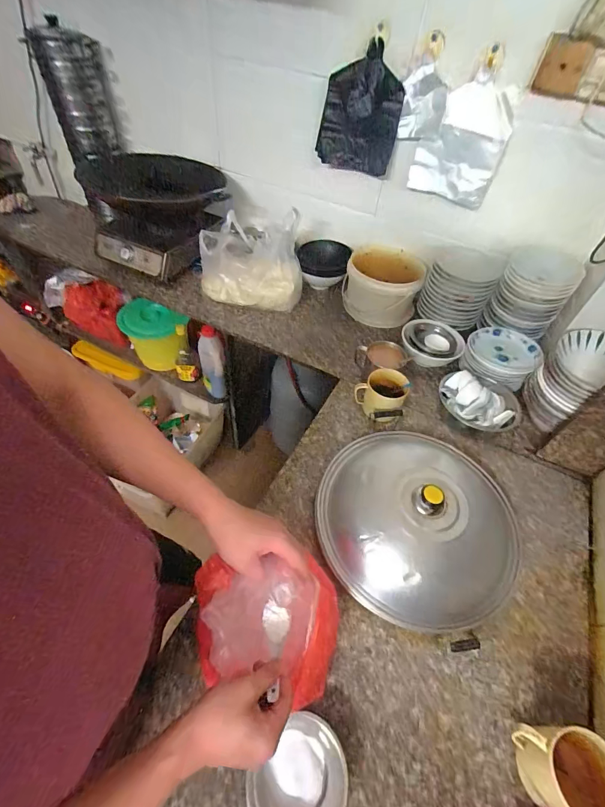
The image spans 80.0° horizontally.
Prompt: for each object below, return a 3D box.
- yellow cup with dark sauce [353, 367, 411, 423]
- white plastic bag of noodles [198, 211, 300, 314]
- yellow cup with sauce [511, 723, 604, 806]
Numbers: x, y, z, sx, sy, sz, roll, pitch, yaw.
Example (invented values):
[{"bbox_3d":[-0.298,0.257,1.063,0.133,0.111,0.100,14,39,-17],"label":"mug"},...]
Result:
[{"bbox_3d":[0.186,-0.014,0.872,0.112,0.102,0.104,3,50,-4],"label":"yellow cup with dark sauce"},{"bbox_3d":[-0.158,-0.421,1.097,0.302,0.242,0.179,3,50,-4],"label":"white plastic bag of noodles"},{"bbox_3d":[0.344,0.489,0.475,0.104,0.098,0.094,4,50,-3],"label":"yellow cup with sauce"}]

